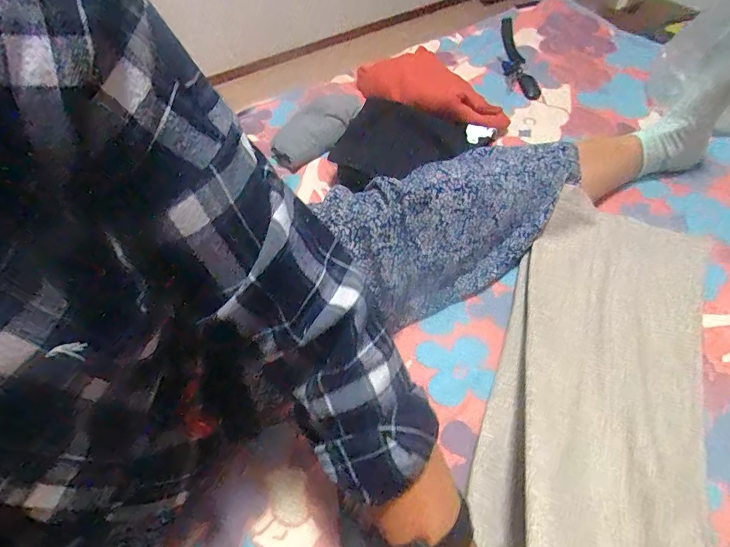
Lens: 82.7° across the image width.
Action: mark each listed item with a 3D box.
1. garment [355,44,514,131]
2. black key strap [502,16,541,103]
[{"bbox_3d":[0.112,-0.329,0.730,0.163,0.047,0.287,-30,58,-17],"label":"garment"},{"bbox_3d":[0.296,-0.427,0.817,0.056,0.034,0.241,-1,54,3],"label":"black key strap"}]

